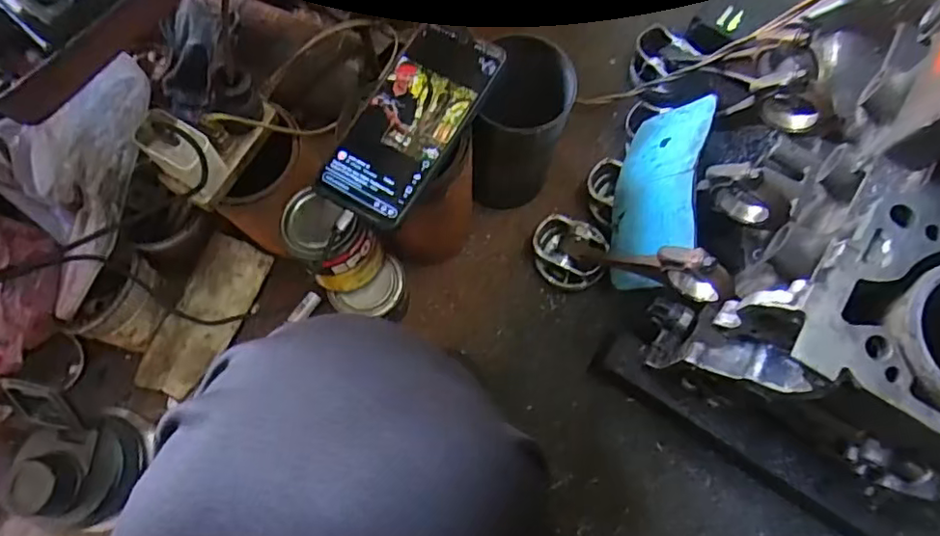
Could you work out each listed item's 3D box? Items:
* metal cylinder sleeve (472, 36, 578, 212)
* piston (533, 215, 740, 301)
[{"bbox_3d":[0.049,-0.128,0.581,0.073,0.184,0.089,15,75,4],"label":"metal cylinder sleeve"},{"bbox_3d":[0.137,-0.006,0.547,0.072,0.213,0.064,41,76,-25],"label":"piston"}]

